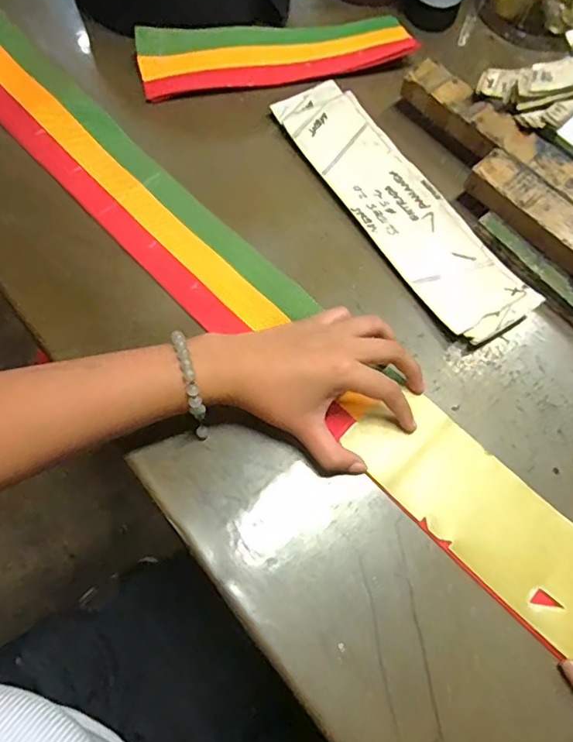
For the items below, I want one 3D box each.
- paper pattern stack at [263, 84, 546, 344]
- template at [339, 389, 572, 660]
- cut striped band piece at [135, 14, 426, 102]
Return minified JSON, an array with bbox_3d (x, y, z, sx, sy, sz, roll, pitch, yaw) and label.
[{"bbox_3d":[0.096,-0.149,0.469,0.081,0.013,0.292,-29,71,-14],"label":"paper pattern stack"},{"bbox_3d":[0.150,0.109,0.368,0.239,0.005,0.073,42,75,15],"label":"template"},{"bbox_3d":[-0.008,-0.318,0.529,0.269,0.012,0.072,-10,78,-7],"label":"cut striped band piece"}]

